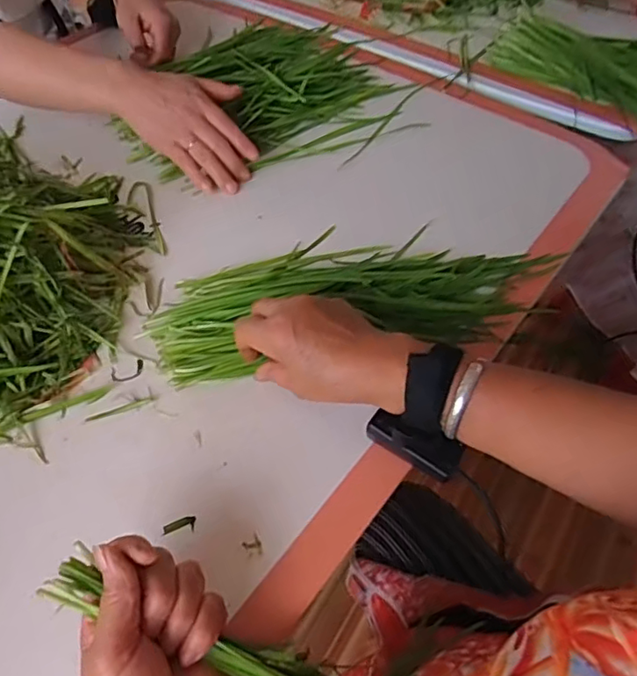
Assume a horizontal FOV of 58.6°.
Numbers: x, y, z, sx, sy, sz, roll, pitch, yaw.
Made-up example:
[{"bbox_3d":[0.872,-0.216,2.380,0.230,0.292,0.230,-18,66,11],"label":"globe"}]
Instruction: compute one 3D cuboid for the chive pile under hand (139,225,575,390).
[{"bbox_3d":[0.036,-0.053,0.523,0.366,0.047,0.140,-8,52,-9],"label":"chive pile under hand"}]

